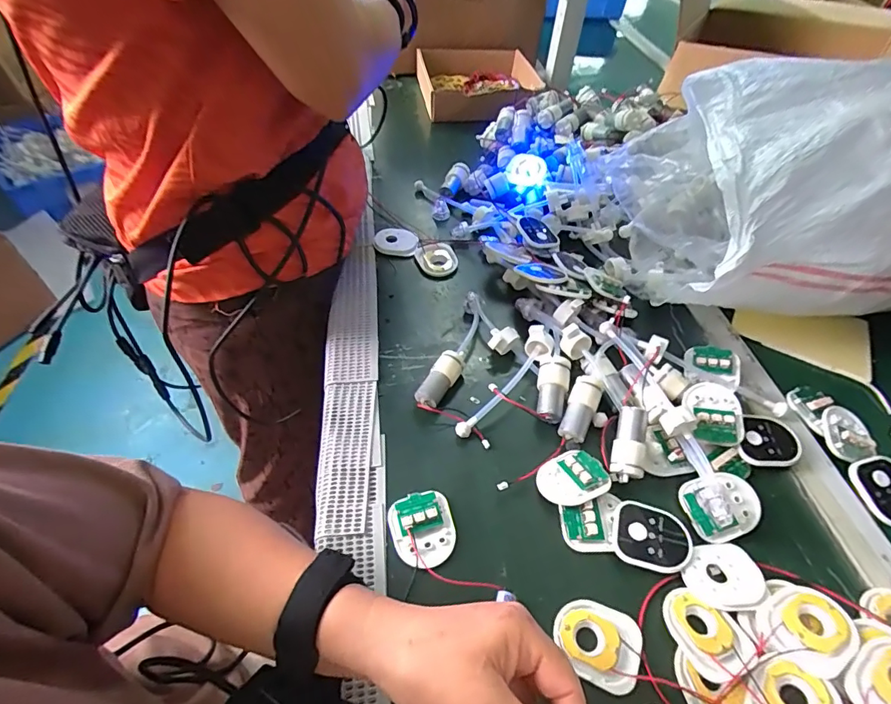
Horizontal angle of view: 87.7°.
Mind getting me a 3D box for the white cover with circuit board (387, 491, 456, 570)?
[{"bbox_3d":[-0.018,0.140,0.372,0.049,0.008,0.056,-13,52,-13],"label":"white cover with circuit board"}]

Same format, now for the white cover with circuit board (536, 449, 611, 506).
[{"bbox_3d":[0.108,0.109,0.400,0.058,0.012,0.047,-23,43,-9],"label":"white cover with circuit board"}]

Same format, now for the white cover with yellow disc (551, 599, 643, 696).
[{"bbox_3d":[0.106,0.204,0.325,0.057,0.007,0.048,19,52,12],"label":"white cover with yellow disc"}]

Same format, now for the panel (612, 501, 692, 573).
[{"bbox_3d":[0.163,0.146,0.367,0.056,0.008,0.050,10,50,6],"label":"panel"}]

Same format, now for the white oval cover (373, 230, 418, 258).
[{"bbox_3d":[-0.065,-0.147,0.615,0.057,0.012,0.041,6,50,2],"label":"white oval cover"}]

